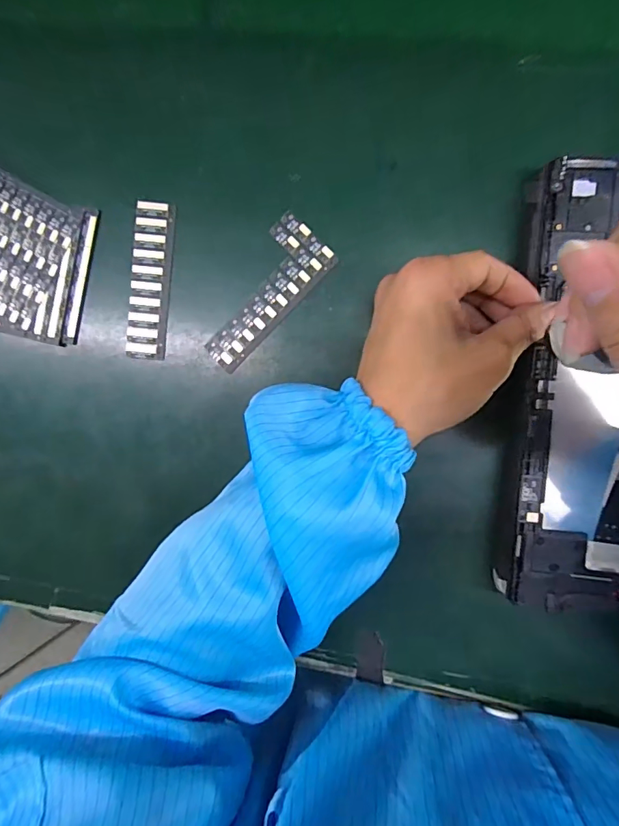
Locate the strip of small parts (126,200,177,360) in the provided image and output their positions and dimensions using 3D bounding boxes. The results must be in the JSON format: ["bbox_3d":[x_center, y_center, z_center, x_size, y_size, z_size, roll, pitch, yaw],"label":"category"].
[{"bbox_3d":[-0.103,-0.086,0.292,0.025,0.005,0.100,5,92,7],"label":"strip of small parts"}]

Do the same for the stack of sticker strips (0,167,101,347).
[{"bbox_3d":[-0.204,-0.109,0.304,0.119,0.007,0.107,13,93,6],"label":"stack of sticker strips"}]

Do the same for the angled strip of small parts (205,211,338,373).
[{"bbox_3d":[-0.031,-0.075,0.285,0.043,0.004,0.099,43,96,4],"label":"angled strip of small parts"}]

